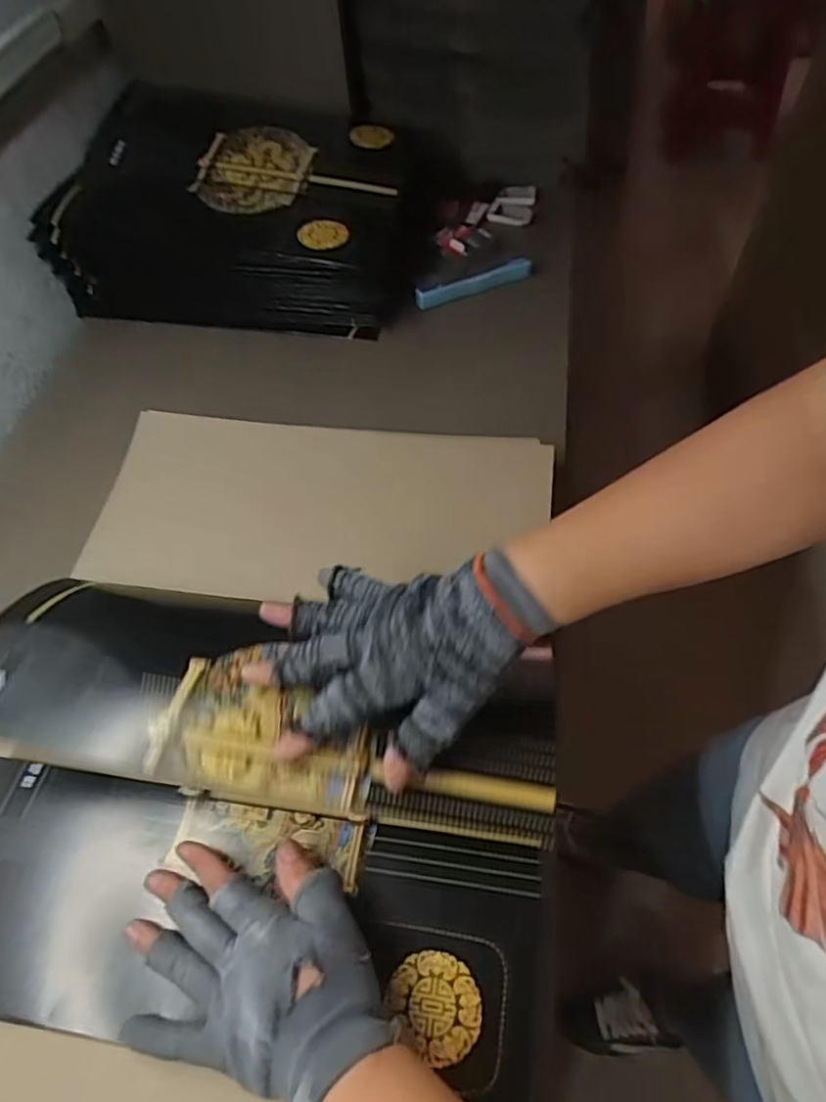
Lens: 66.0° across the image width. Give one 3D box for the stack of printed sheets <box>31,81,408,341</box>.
[{"bbox_3d":[-0.207,-0.412,0.778,0.393,0.141,0.247,6,58,9],"label":"stack of printed sheets"}]

